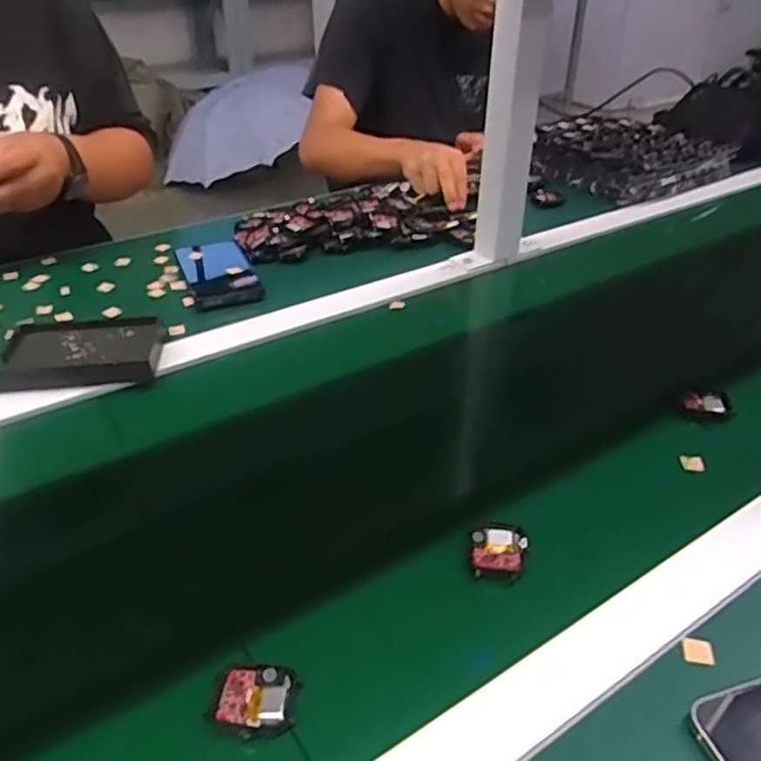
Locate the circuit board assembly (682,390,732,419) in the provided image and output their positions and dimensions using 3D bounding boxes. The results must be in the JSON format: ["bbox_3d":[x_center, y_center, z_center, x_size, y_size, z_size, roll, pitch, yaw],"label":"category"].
[{"bbox_3d":[0.283,0.019,0.591,0.039,0.010,0.030,6,36,9],"label":"circuit board assembly"}]

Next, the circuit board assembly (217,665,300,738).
[{"bbox_3d":[-0.066,0.171,0.363,0.039,0.007,0.038,3,35,4],"label":"circuit board assembly"}]

